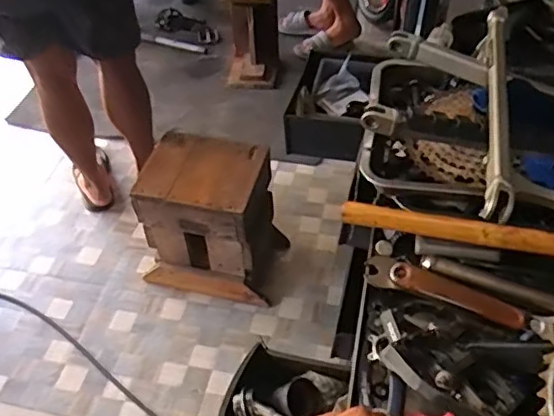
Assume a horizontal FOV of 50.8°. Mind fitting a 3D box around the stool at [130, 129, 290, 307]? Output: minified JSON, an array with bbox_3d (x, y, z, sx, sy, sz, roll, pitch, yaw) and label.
[{"bbox_3d":[-0.181,0.032,1.664,0.354,0.413,0.262,11,49,12],"label":"stool"}]

